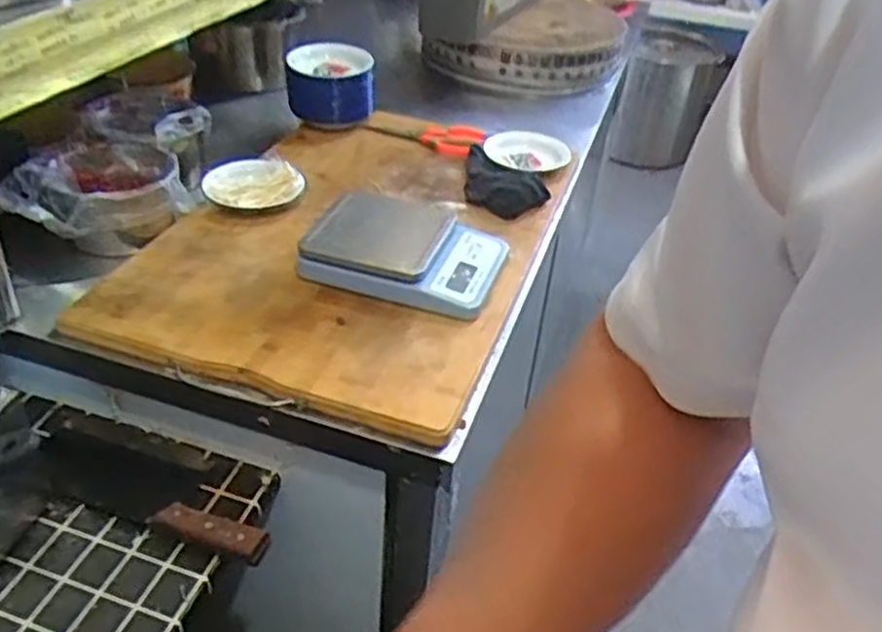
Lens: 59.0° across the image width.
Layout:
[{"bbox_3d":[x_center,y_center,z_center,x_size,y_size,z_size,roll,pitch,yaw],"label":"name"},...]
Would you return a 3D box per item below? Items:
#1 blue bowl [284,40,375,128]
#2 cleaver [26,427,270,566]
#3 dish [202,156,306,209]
[{"bbox_3d":[-0.175,-0.373,1.247,0.133,0.097,0.132,1,37,-6],"label":"blue bowl"},{"bbox_3d":[-0.298,0.174,0.796,0.284,0.029,0.079,15,37,12],"label":"cleaver"},{"bbox_3d":[-0.248,-0.179,1.042,0.109,0.031,0.138,23,40,22],"label":"dish"}]

